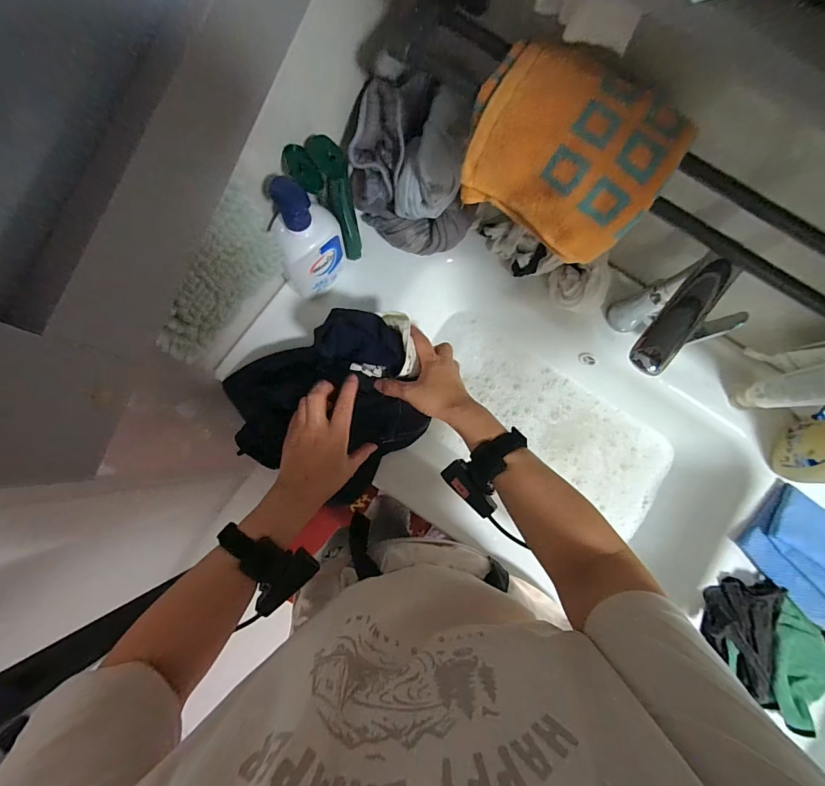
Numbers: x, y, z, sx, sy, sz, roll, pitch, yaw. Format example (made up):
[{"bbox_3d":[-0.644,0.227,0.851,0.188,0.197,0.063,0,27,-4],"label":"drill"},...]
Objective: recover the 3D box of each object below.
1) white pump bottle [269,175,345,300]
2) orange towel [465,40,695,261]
[{"bbox_3d":[-0.130,-0.186,0.489,0.052,0.179,0.086,30,81,3],"label":"white pump bottle"},{"bbox_3d":[0.137,-0.214,0.352,0.172,0.044,0.138,31,126,9],"label":"orange towel"}]

